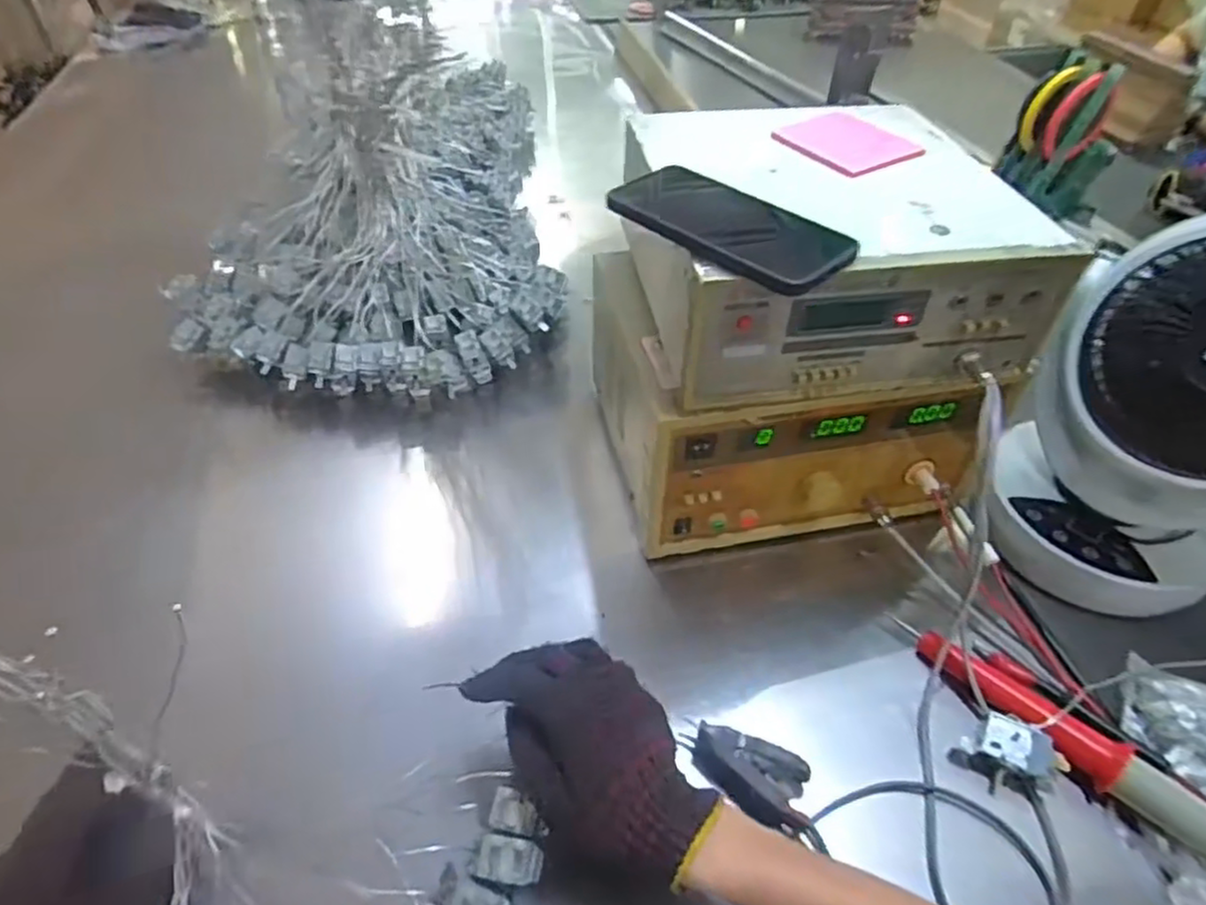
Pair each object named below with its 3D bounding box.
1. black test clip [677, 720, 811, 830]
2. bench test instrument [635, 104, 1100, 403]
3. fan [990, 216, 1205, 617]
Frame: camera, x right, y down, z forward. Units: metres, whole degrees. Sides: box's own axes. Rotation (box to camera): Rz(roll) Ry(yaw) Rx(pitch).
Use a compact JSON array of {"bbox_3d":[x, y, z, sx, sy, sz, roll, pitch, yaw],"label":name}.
[{"bbox_3d":[0.102,0.224,0.492,0.092,0.021,0.042,22,51,19],"label":"black test clip"},{"bbox_3d":[0.167,-0.173,0.563,0.295,0.112,0.273,-5,48,-5],"label":"bench test instrument"},{"bbox_3d":[0.473,-0.037,0.566,0.191,0.304,0.193,-27,53,-23],"label":"fan"}]

